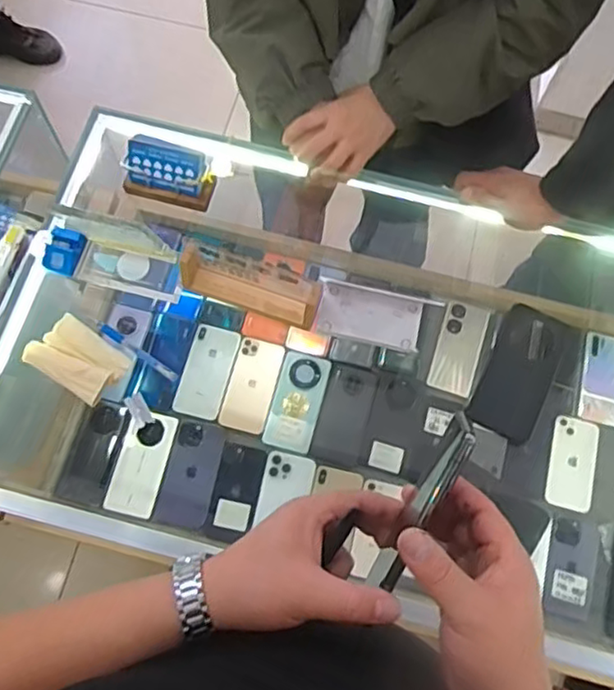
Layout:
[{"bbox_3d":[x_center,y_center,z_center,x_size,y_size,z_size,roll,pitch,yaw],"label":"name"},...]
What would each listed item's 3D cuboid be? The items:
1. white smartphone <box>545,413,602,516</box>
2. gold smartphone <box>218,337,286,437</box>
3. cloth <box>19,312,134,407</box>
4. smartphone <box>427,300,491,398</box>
[{"bbox_3d":[0.431,0.191,1.040,0.072,0.006,0.148,16,71,4],"label":"white smartphone"},{"bbox_3d":[-0.091,0.067,1.065,0.076,0.011,0.154,14,70,3],"label":"gold smartphone"},{"bbox_3d":[-0.265,0.015,0.738,0.100,0.029,0.071,34,73,10],"label":"cloth"},{"bbox_3d":[0.261,0.005,1.096,0.078,0.008,0.160,19,76,-3],"label":"smartphone"}]

